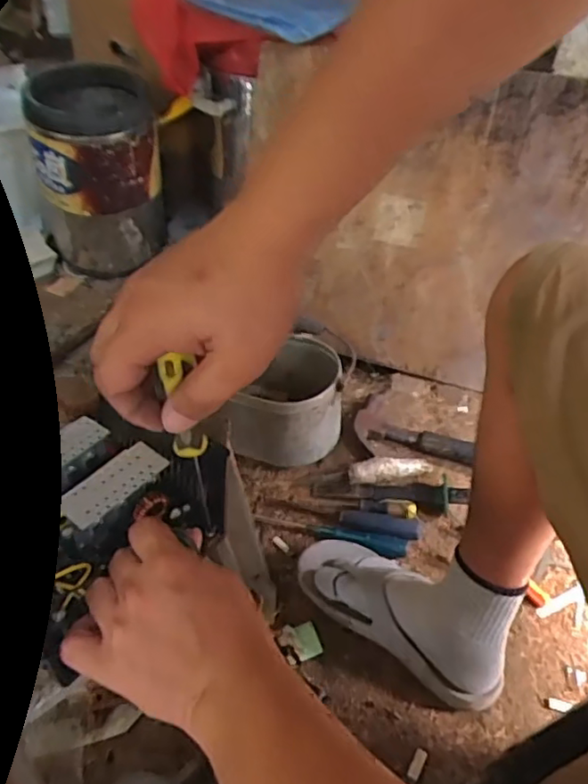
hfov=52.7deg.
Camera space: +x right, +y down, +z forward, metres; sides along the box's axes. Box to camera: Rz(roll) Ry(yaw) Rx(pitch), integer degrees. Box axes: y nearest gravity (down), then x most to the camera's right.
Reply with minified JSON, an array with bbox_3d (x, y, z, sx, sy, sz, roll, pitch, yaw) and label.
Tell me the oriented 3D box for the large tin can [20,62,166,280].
[{"bbox_3d":[-0.413,-0.455,1.270,0.247,0.358,0.272,-14,47,-15],"label":"large tin can"}]

